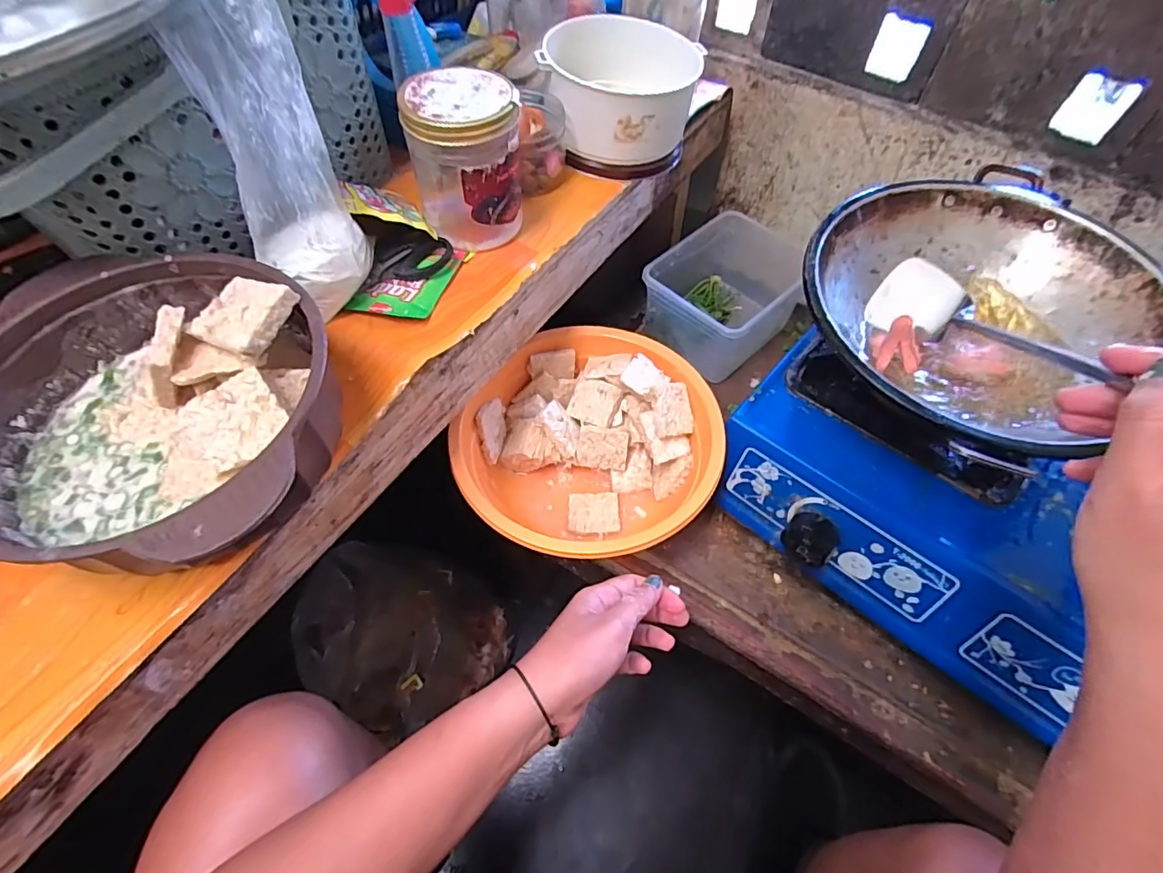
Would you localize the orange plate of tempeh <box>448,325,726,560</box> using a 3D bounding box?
[{"bbox_3d":[0.013,0.018,0.559,0.246,0.103,0.253,0,56,0],"label":"orange plate of tempeh"}]

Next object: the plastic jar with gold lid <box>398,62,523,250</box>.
[{"bbox_3d":[-0.093,-0.221,0.434,0.085,0.117,0.073,-11,57,-7],"label":"plastic jar with gold lid"}]

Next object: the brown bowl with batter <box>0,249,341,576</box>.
[{"bbox_3d":[-0.252,-0.016,0.316,0.206,0.071,0.201,0,56,0],"label":"brown bowl with batter"}]

